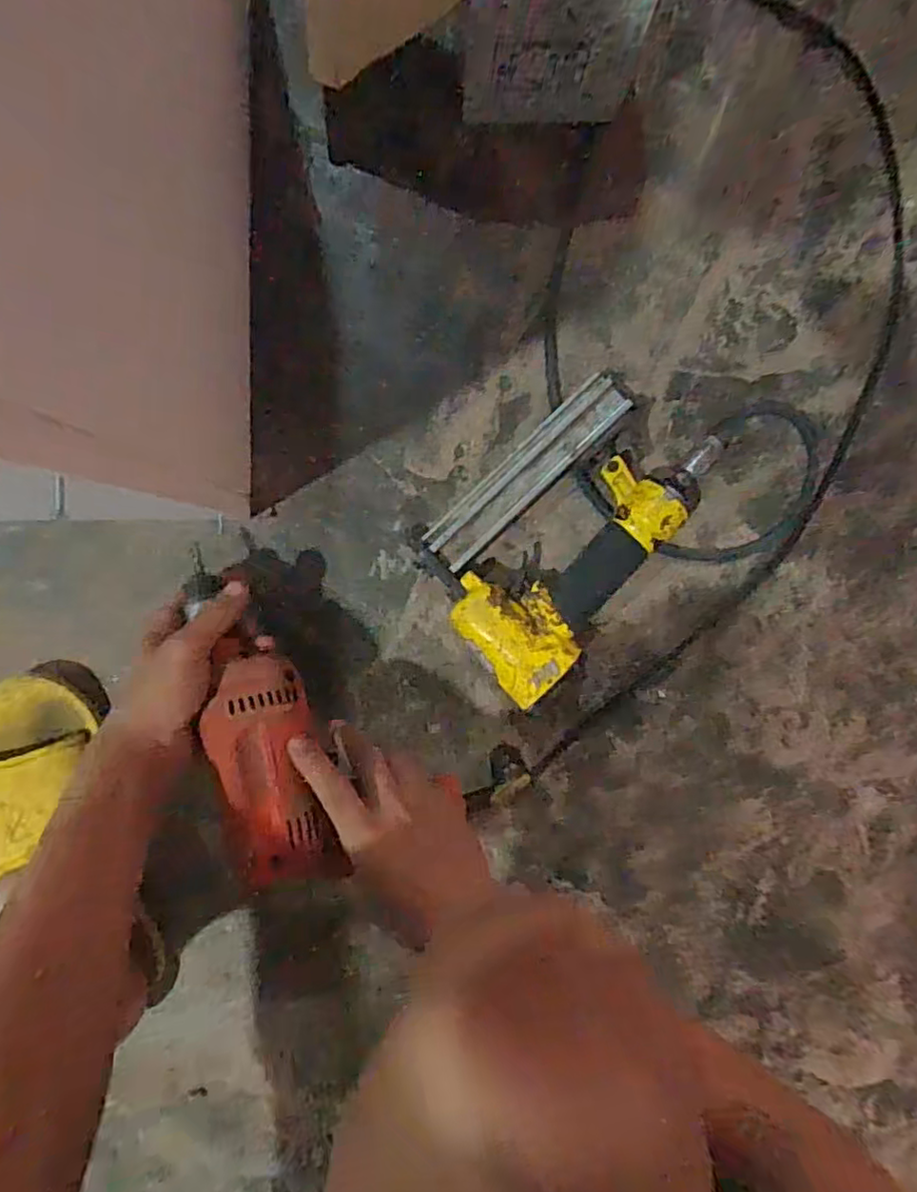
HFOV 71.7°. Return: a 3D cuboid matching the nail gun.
[{"bbox_3d":[0.086,-0.052,0.504,0.250,0.059,0.151,-44,95,-1],"label":"nail gun"}]

